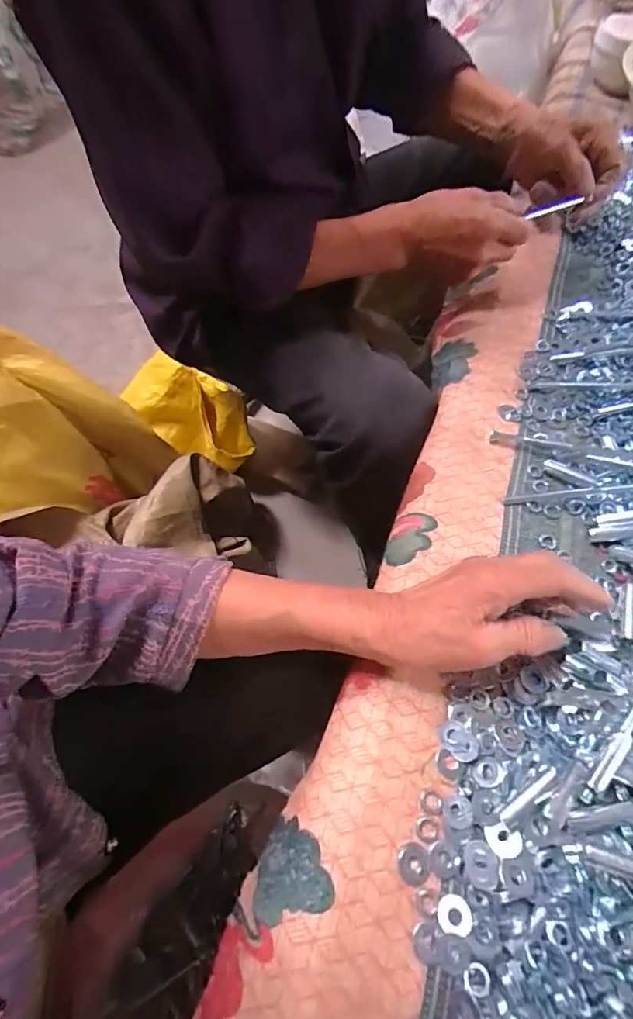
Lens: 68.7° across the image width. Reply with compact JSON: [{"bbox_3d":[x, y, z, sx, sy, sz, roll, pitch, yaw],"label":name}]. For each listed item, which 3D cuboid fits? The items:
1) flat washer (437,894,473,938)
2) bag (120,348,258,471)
[{"bbox_3d":[0.079,0.232,0.265,0.019,0.004,0.017,2,49,15],"label":"flat washer"},{"bbox_3d":[-0.243,-0.205,0.929,0.266,0.115,0.140,34,68,18],"label":"bag"}]

